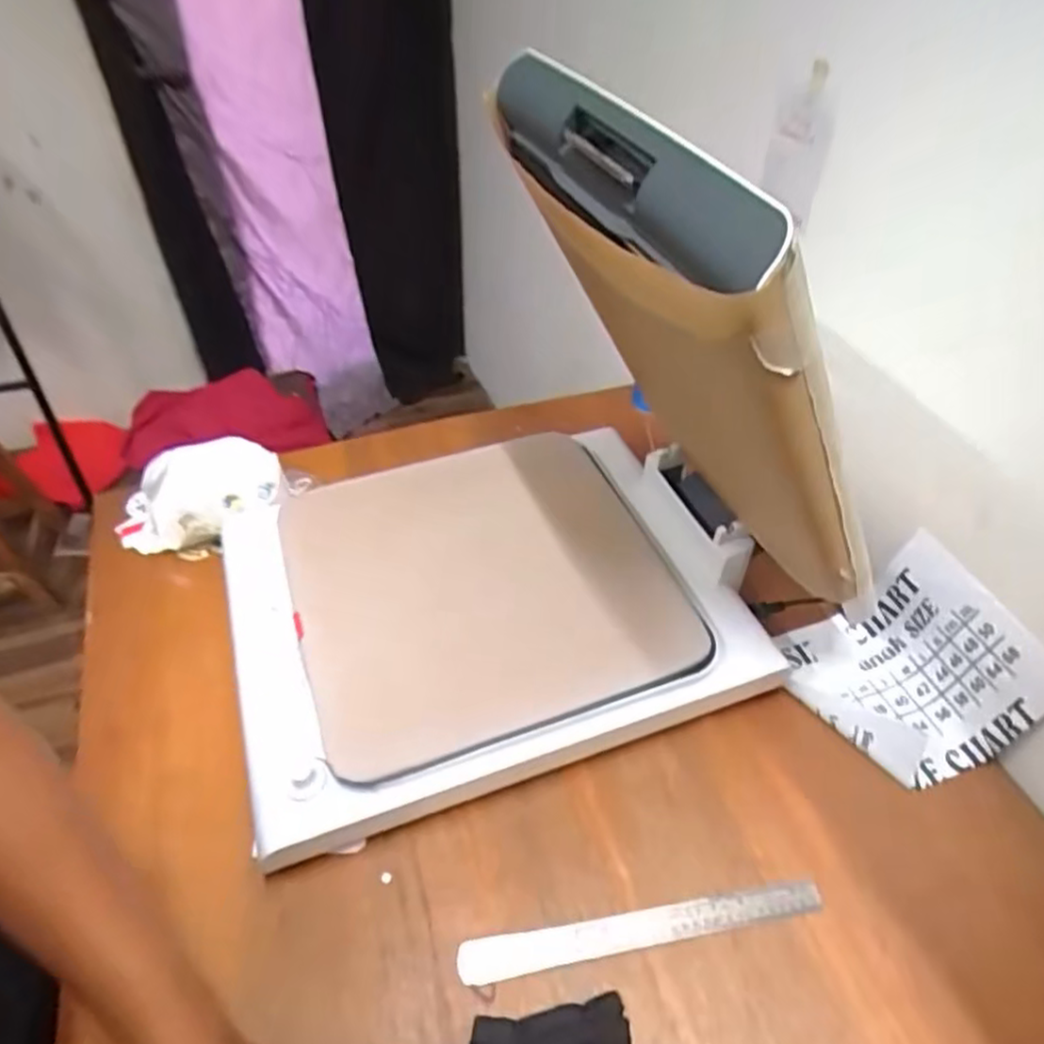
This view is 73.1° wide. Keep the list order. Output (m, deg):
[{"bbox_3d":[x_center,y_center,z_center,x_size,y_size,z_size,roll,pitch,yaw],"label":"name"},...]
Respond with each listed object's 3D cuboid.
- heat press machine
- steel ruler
[{"bbox_3d":[-0.033,-0.111,0.681,0.588,0.502,0.531,-18,46,-18],"label":"heat press machine"},{"bbox_3d":[0.109,0.361,0.623,0.325,0.008,0.035,-6,39,-8],"label":"steel ruler"}]

